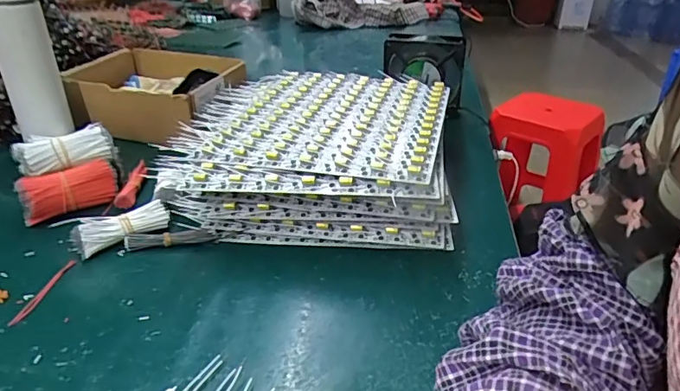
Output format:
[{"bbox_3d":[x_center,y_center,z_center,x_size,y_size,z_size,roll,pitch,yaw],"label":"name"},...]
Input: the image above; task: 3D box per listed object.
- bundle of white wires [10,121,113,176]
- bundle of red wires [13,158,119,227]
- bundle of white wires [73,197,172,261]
[{"bbox_3d":[-0.305,-0.054,0.554,0.097,0.030,0.049,-23,35,-35],"label":"bundle of white wires"},{"bbox_3d":[-0.293,-0.005,0.541,0.096,0.045,0.037,-23,35,-36],"label":"bundle of red wires"},{"bbox_3d":[-0.221,0.029,0.504,0.091,0.032,0.038,-20,34,-32],"label":"bundle of white wires"}]

